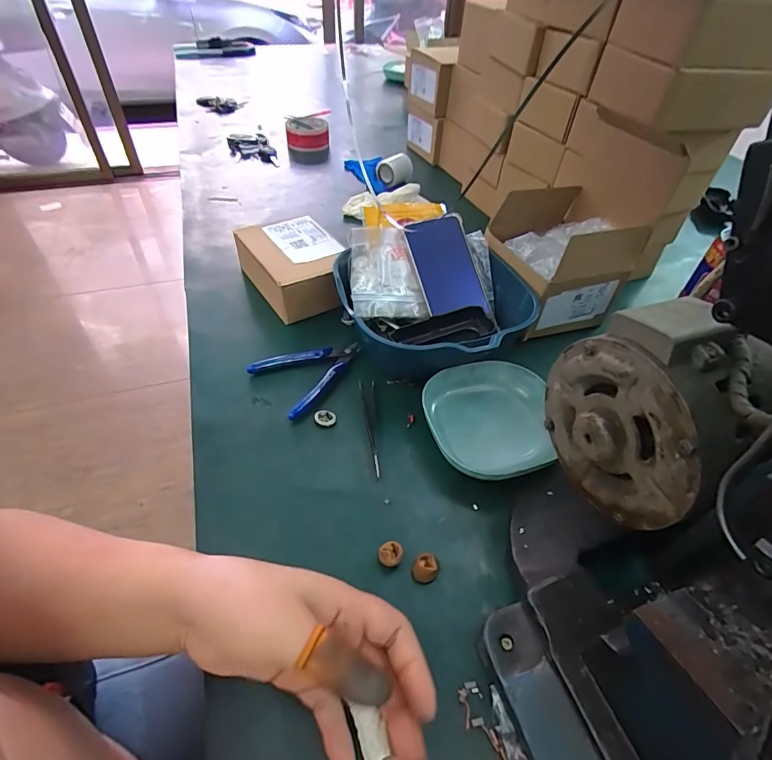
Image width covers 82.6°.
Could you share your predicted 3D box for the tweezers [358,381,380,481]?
[{"bbox_3d":[-0.012,0.045,0.434,0.016,0.014,0.117,-6,47,-7],"label":"tweezers"}]

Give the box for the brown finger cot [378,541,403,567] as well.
[{"bbox_3d":[0.004,0.136,0.343,0.018,0.015,0.022,7,47,4],"label":"brown finger cot"}]

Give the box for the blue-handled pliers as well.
[{"bbox_3d":[-0.078,-0.013,0.475,0.111,0.013,0.086,-31,56,-28],"label":"blue-handled pliers"}]

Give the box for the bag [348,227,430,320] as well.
[{"bbox_3d":[-0.005,-0.121,0.513,0.082,0.016,0.114,-13,81,-15],"label":"bag"}]

